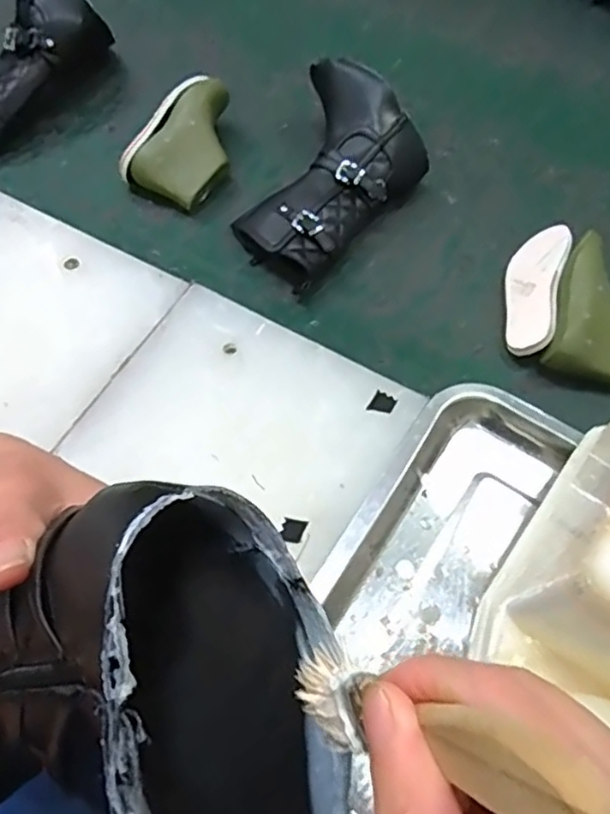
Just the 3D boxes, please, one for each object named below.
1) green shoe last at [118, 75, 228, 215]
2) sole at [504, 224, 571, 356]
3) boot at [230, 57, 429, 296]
[{"bbox_3d":[-0.106,-0.250,0.603,0.076,0.054,0.120,27,61,11],"label":"green shoe last"},{"bbox_3d":[0.192,-0.101,0.545,0.052,0.008,0.127,-4,59,46],"label":"sole"},{"bbox_3d":[0.024,-0.210,0.584,0.132,0.068,0.216,27,61,11],"label":"boot"}]

